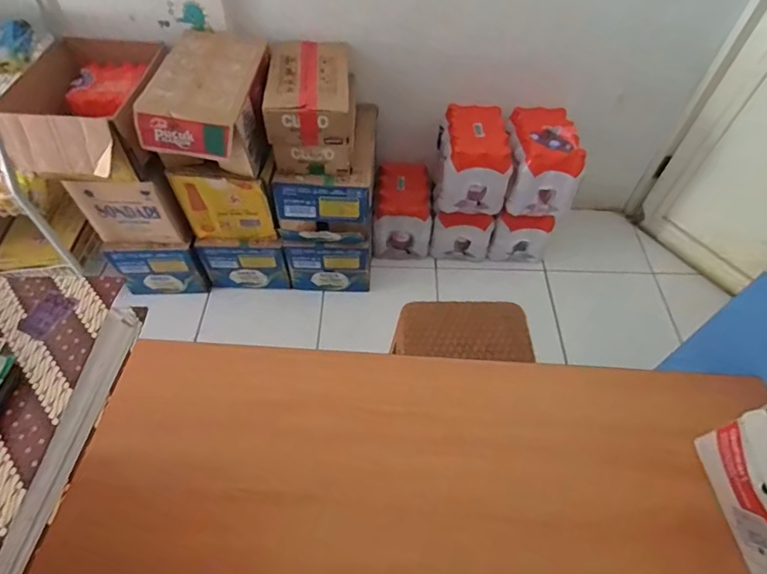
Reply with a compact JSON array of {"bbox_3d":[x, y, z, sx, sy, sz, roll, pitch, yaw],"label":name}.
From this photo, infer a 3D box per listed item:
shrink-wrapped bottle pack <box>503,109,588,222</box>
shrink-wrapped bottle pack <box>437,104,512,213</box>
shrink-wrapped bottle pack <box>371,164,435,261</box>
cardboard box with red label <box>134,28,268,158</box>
[{"bbox_3d":[0.506,-0.403,1.500,0.195,0.255,0.261,1,55,-1],"label":"shrink-wrapped bottle pack"},{"bbox_3d":[0.287,-0.404,1.485,0.210,0.227,0.264,2,55,1],"label":"shrink-wrapped bottle pack"},{"bbox_3d":[0.069,-0.292,1.645,0.197,0.221,0.322,0,55,-1],"label":"shrink-wrapped bottle pack"},{"bbox_3d":[-0.456,-0.525,1.209,0.244,0.107,0.408,3,55,1],"label":"cardboard box with red label"}]

